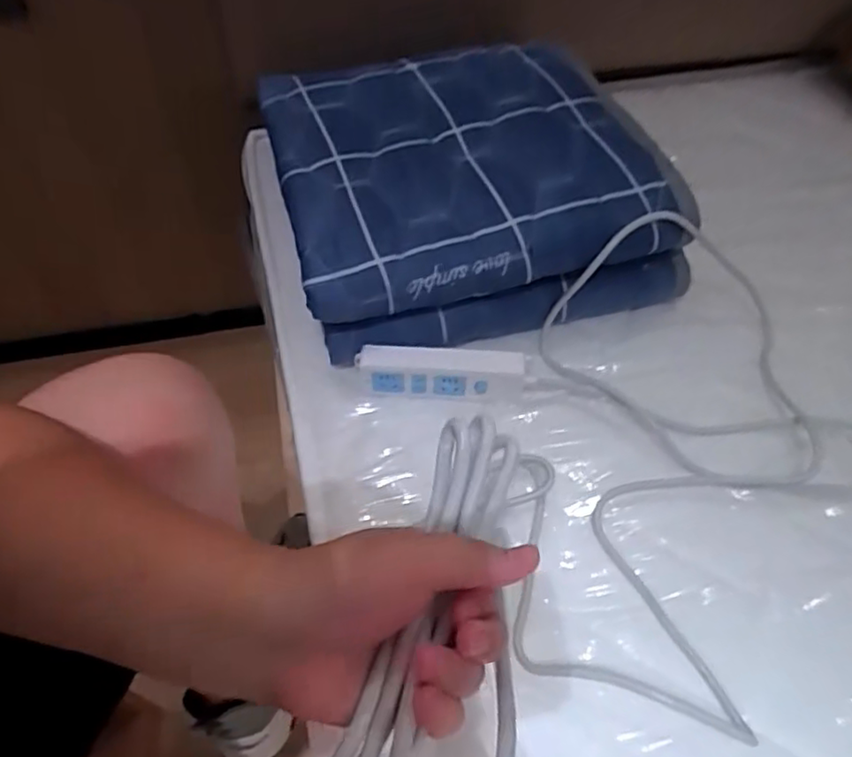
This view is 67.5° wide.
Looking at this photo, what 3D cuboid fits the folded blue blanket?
[{"bbox_3d":[0.052,-0.232,0.794,0.442,0.167,0.360,-11,57,-6],"label":"folded blue blanket"}]

